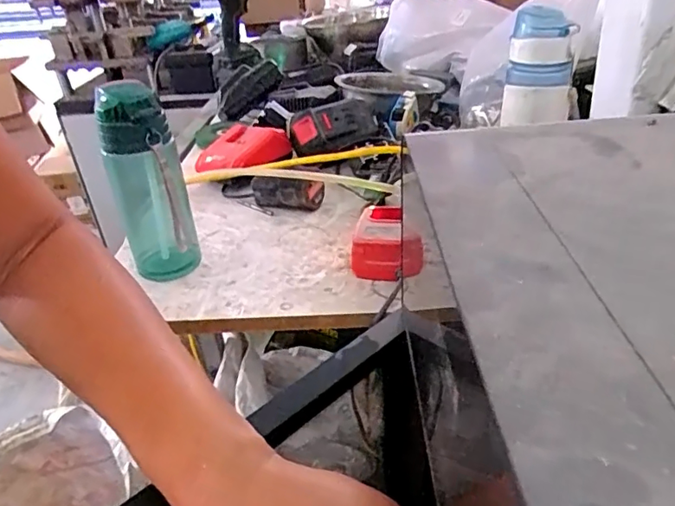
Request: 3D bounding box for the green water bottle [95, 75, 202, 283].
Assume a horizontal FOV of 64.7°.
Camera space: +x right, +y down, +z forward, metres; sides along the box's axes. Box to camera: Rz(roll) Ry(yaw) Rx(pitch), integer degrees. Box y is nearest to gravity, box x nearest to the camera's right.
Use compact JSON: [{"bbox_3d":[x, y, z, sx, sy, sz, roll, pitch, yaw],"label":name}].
[{"bbox_3d":[-0.188,-0.062,0.535,0.070,0.195,0.067,-17,35,-17],"label":"green water bottle"}]

